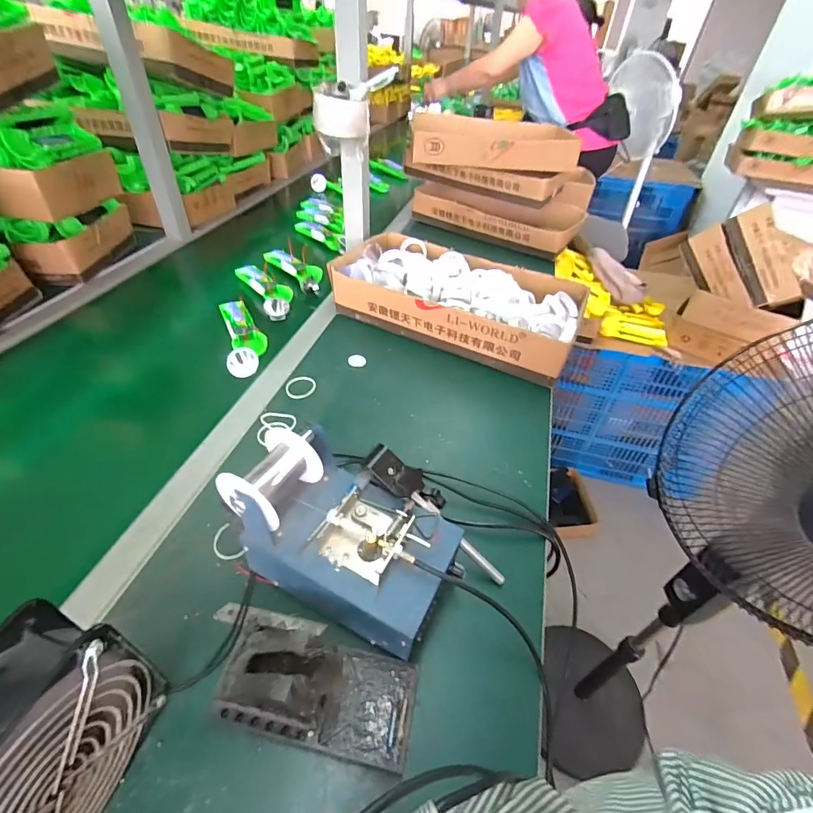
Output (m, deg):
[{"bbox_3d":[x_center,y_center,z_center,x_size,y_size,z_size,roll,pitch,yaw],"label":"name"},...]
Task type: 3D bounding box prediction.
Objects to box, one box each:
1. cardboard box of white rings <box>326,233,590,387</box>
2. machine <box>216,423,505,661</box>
[{"bbox_3d":[0.093,-0.203,0.803,0.439,0.087,0.234,20,46,16],"label":"cardboard box of white rings"},{"bbox_3d":[-0.037,0.122,0.413,0.235,0.136,0.148,20,46,16],"label":"machine"}]

